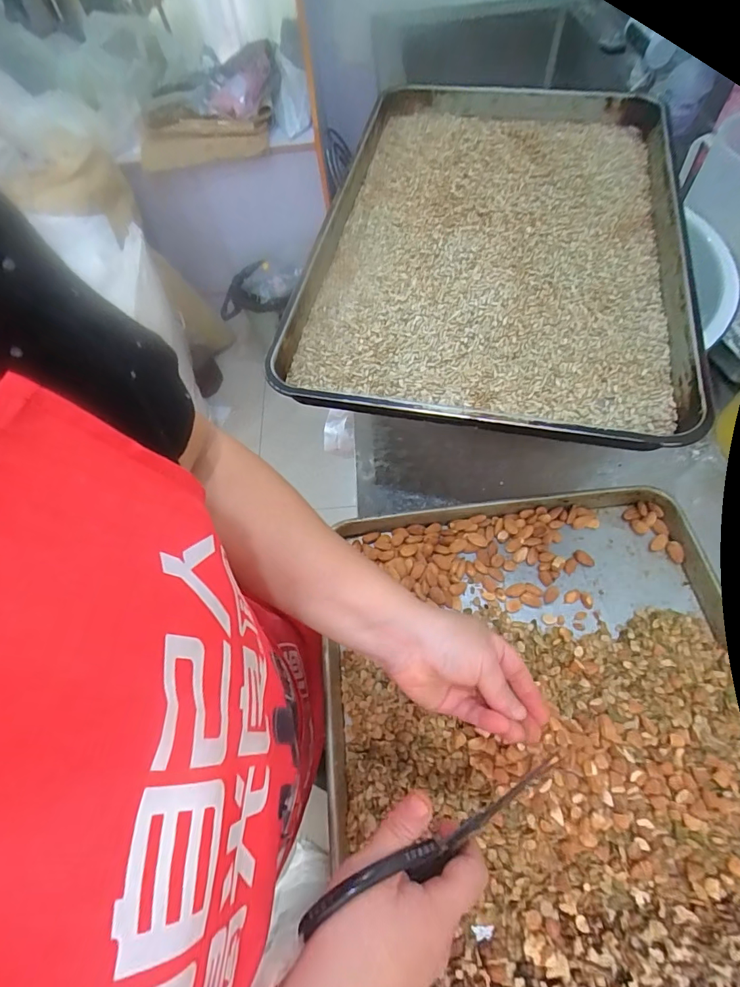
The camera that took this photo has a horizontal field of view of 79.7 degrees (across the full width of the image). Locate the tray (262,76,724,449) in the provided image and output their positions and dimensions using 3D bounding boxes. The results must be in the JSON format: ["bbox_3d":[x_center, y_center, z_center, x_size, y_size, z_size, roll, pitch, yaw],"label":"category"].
[{"bbox_3d":[0.154,-0.324,0.545,0.402,0.039,0.620,8,64,10],"label":"tray"}]

